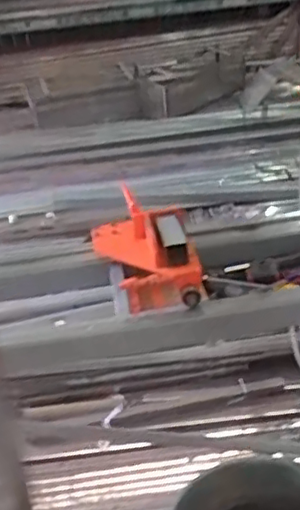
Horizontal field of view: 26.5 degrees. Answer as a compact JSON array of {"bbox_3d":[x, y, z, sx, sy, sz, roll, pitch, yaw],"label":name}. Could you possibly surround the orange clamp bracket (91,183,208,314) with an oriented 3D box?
[{"bbox_3d":[-0.009,-0.004,1.218,0.191,0.110,0.280,-9,26,-3],"label":"orange clamp bracket"}]

